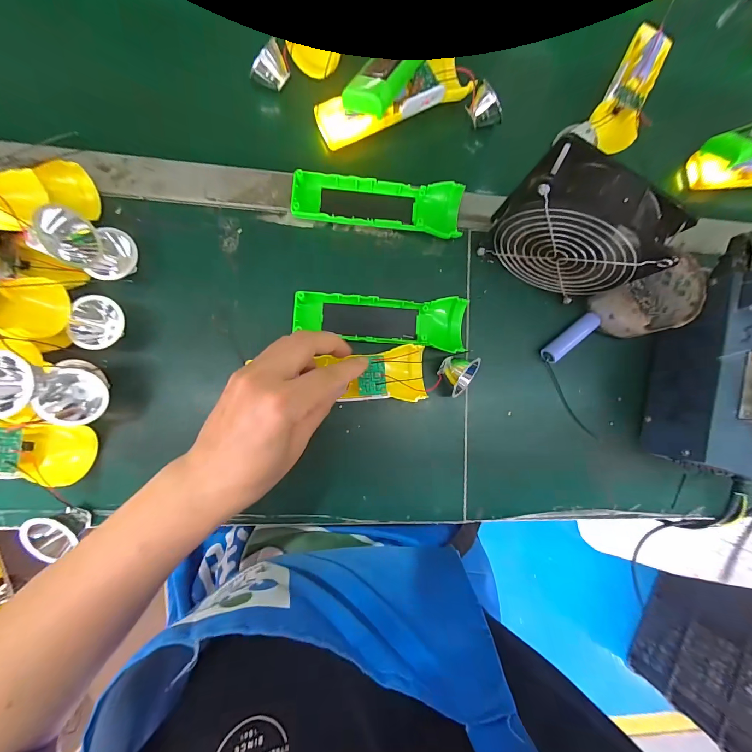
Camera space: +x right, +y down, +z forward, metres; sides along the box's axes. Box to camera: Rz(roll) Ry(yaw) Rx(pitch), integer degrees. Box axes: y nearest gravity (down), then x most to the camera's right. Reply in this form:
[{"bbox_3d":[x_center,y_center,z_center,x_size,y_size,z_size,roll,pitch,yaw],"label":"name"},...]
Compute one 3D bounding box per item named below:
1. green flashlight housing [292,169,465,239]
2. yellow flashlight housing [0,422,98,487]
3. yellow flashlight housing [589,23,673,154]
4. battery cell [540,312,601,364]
[{"bbox_3d":[0.002,-0.166,0.315,0.158,0.026,0.052,7,86,-7],"label":"green flashlight housing"},{"bbox_3d":[-0.318,0.054,0.260,0.157,0.031,0.042,8,86,-6],"label":"yellow flashlight housing"},{"bbox_3d":[0.279,-0.313,0.354,0.048,0.026,0.171,29,84,-5],"label":"yellow flashlight housing"},{"bbox_3d":[0.200,-0.039,0.334,0.067,0.015,0.017,-38,92,-7],"label":"battery cell"}]

